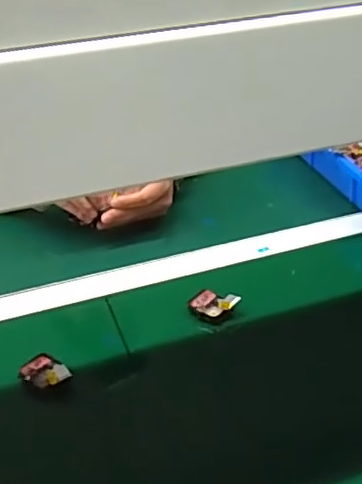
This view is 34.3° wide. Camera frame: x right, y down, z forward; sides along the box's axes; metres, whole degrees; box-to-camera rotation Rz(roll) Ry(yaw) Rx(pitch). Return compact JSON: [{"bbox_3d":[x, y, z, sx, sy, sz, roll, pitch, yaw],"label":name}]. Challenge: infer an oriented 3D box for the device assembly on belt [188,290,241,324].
[{"bbox_3d":[0.036,0.072,0.656,0.055,0.021,0.032,12,32,32],"label":"device assembly on belt"}]

